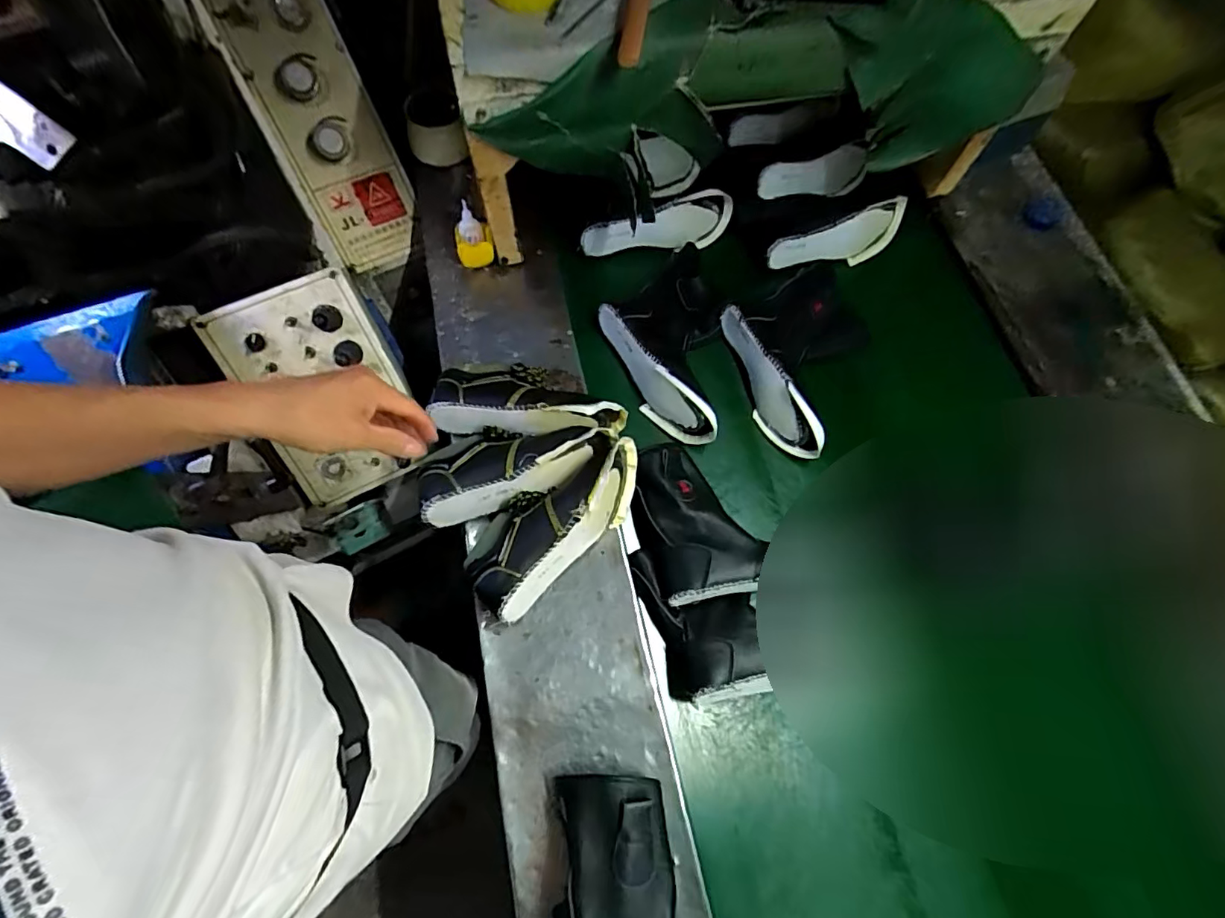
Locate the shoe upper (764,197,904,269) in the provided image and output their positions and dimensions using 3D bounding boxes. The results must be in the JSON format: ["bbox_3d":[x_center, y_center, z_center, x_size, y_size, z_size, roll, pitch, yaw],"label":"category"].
[{"bbox_3d":[0.424,-0.409,1.009,0.280,0.103,0.049,-19,71,-9],"label":"shoe upper"}]

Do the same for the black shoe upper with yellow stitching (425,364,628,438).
[{"bbox_3d":[-0.126,-0.093,0.815,0.296,0.095,0.125,9,69,1],"label":"black shoe upper with yellow stitching"}]

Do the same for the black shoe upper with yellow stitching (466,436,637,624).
[{"bbox_3d":[-0.076,0.085,0.740,0.284,0.101,0.114,-42,77,-16],"label":"black shoe upper with yellow stitching"}]

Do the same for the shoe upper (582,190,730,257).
[{"bbox_3d":[0.092,-0.427,0.991,0.292,0.077,0.063,-15,71,-8],"label":"shoe upper"}]

